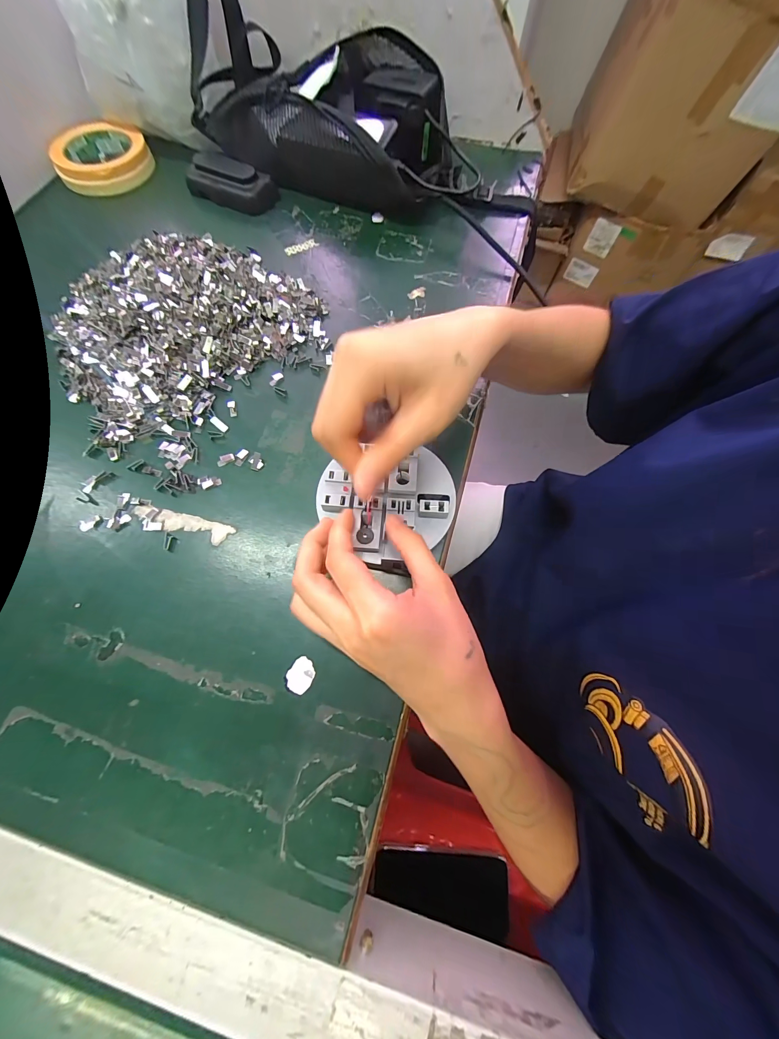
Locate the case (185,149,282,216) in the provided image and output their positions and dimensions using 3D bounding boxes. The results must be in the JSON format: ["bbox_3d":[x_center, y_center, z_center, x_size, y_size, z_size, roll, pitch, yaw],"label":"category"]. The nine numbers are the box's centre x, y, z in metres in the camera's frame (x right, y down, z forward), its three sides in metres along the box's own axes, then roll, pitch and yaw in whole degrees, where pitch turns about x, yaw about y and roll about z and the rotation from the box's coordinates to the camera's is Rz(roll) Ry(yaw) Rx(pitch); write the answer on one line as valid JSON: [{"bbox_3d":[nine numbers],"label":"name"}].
[{"bbox_3d":[-0.189,-0.392,0.388,0.109,0.027,0.039,16,70,5],"label":"case"}]

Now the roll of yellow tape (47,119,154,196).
[{"bbox_3d":[-0.359,-0.456,0.422,0.108,0.027,0.110,0,70,0],"label":"roll of yellow tape"}]

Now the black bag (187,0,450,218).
[{"bbox_3d":[-0.079,-0.461,0.380,0.315,0.088,0.148,30,72,10],"label":"black bag"}]

